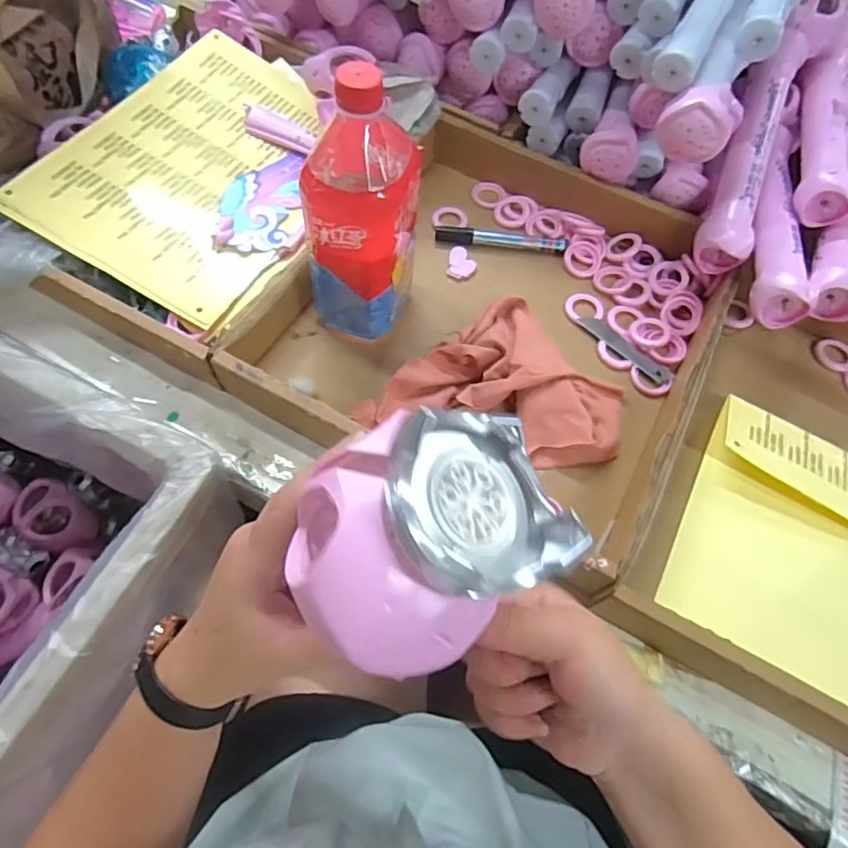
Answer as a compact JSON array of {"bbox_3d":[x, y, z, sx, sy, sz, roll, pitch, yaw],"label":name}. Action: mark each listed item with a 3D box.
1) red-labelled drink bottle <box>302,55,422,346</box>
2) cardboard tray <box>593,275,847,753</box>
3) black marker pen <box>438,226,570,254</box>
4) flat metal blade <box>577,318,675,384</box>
[{"bbox_3d":[-0.050,-0.153,0.449,0.082,0.220,0.083,13,63,4],"label":"red-labelled drink bottle"},{"bbox_3d":[0.365,0.066,0.453,0.348,0.055,0.370,27,67,11],"label":"cardboard tray"},{"bbox_3d":[0.079,-0.188,0.586,0.132,0.011,0.020,10,65,3],"label":"black marker pen"},{"bbox_3d":[0.187,-0.071,0.536,0.098,0.004,0.020,39,69,15],"label":"flat metal blade"}]

